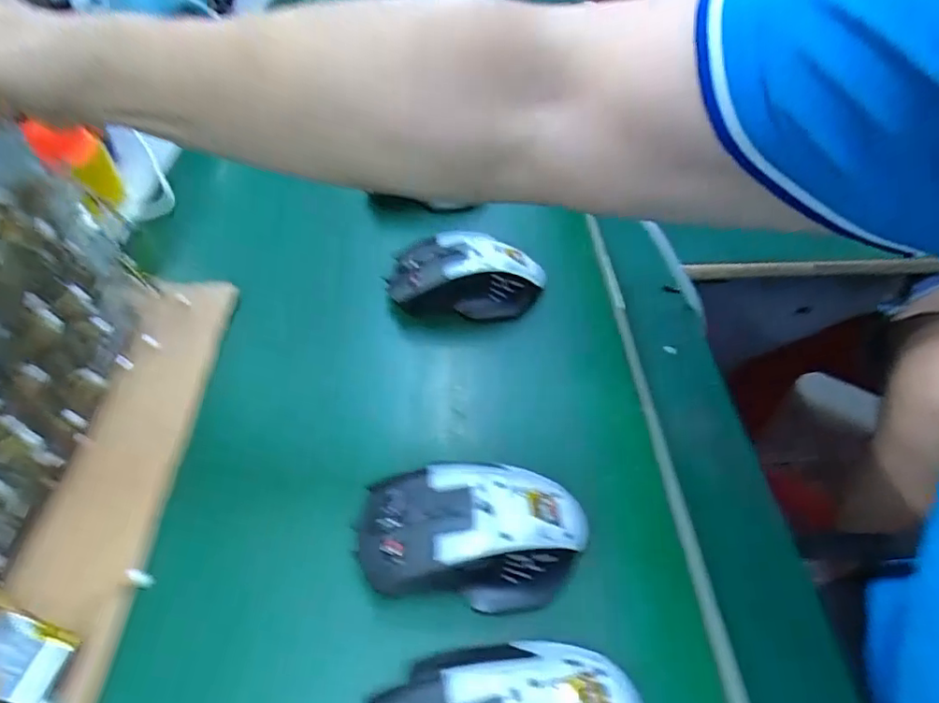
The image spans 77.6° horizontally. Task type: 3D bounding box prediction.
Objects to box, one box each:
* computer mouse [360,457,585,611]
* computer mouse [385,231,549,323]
[{"bbox_3d":[0.002,0.090,0.292,0.112,0.032,0.066,-6,47,-3],"label":"computer mouse"},{"bbox_3d":[-0.003,-0.059,0.430,0.110,0.037,0.058,4,47,6],"label":"computer mouse"}]

